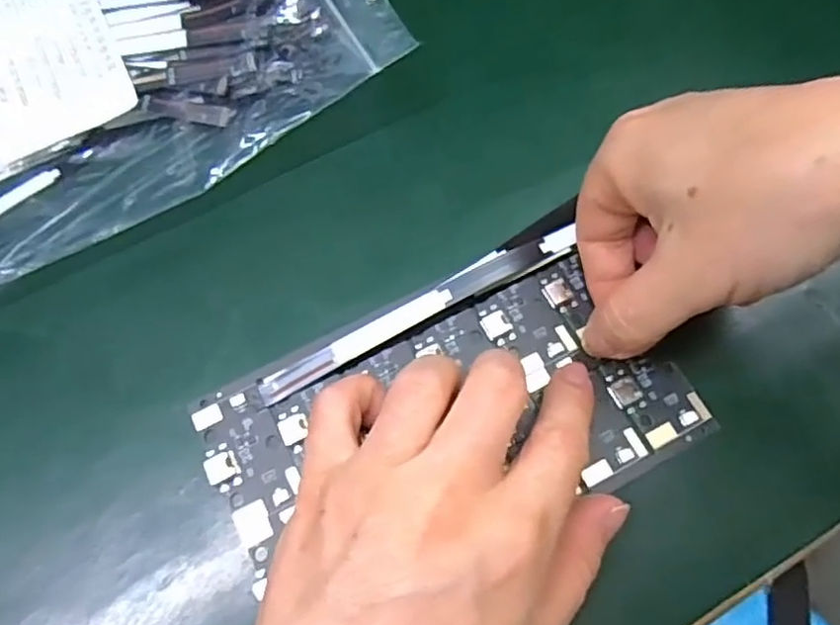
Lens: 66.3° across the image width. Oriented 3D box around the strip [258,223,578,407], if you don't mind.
[{"bbox_3d":[0.001,-0.001,0.192,0.104,0.007,0.007,-28,74,-8],"label":"strip"}]

